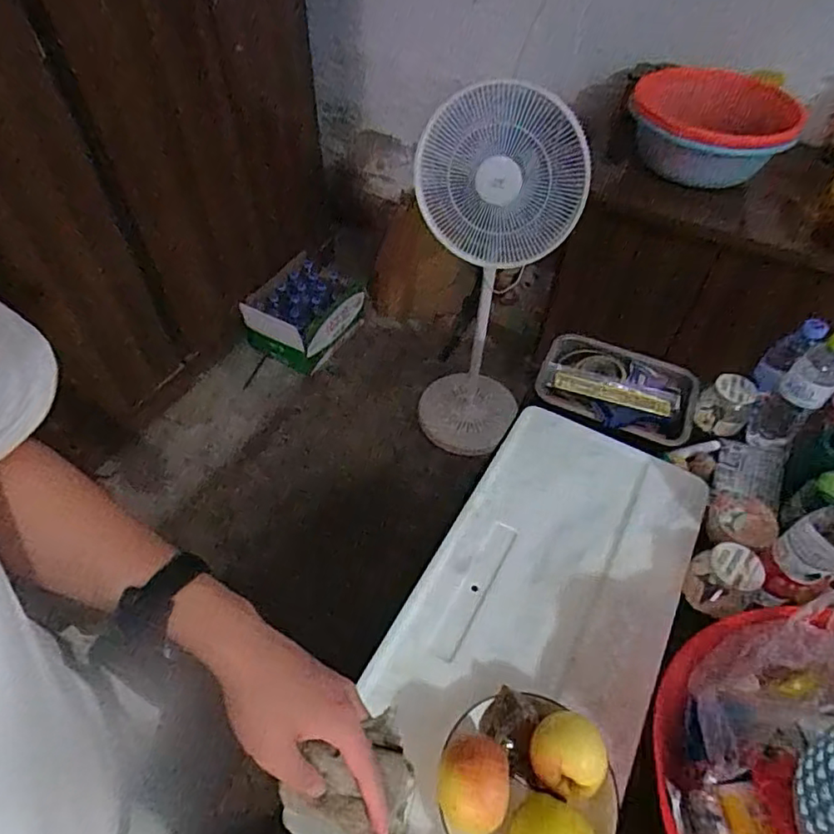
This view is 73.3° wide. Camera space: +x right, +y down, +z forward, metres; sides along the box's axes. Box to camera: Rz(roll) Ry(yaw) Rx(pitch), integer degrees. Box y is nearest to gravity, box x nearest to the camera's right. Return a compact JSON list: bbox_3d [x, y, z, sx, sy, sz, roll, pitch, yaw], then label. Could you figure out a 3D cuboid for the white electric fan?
[{"bbox_3d":[0.203,-0.321,1.502,0.319,1.023,0.302,25,51,15],"label":"white electric fan"}]

